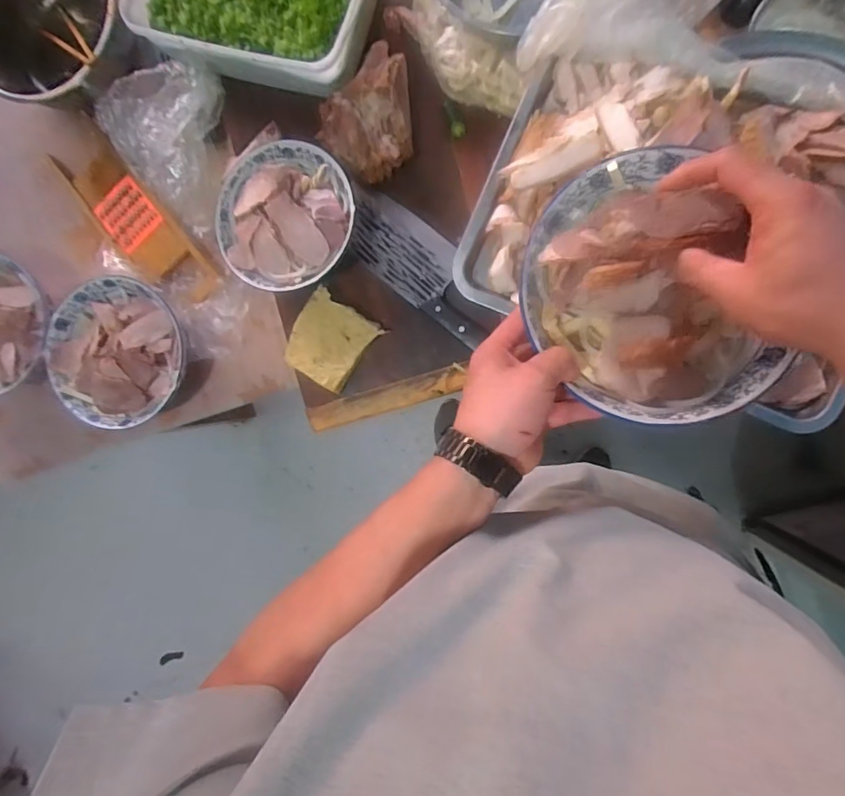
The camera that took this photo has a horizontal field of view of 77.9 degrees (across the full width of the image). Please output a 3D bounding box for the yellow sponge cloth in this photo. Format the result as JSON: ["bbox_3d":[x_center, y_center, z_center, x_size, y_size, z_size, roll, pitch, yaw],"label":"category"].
[{"bbox_3d":[-0.124,-0.076,0.707,0.100,0.039,0.110,34,95,7],"label":"yellow sponge cloth"}]

